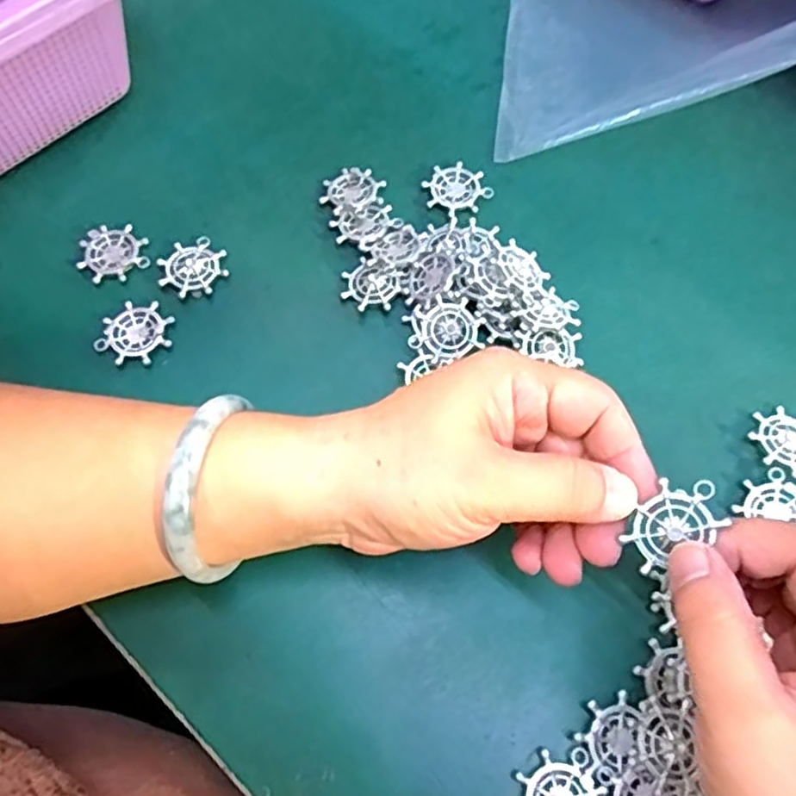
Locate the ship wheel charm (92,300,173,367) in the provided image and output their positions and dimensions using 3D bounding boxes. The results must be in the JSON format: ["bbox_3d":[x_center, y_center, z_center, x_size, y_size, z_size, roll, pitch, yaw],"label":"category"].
[{"bbox_3d":[-0.123,-0.031,0.317,0.032,0.005,0.030,2,66,1],"label":"ship wheel charm"}]

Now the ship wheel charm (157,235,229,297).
[{"bbox_3d":[-0.100,-0.064,0.332,0.029,0.005,0.032,32,70,13],"label":"ship wheel charm"}]

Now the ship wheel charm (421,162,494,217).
[{"bbox_3d":[0.030,-0.109,0.353,0.031,0.004,0.031,0,66,0],"label":"ship wheel charm"}]

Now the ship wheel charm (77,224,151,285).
[{"bbox_3d":[-0.140,-0.072,0.332,0.032,0.005,0.028,-10,67,-4],"label":"ship wheel charm"}]

